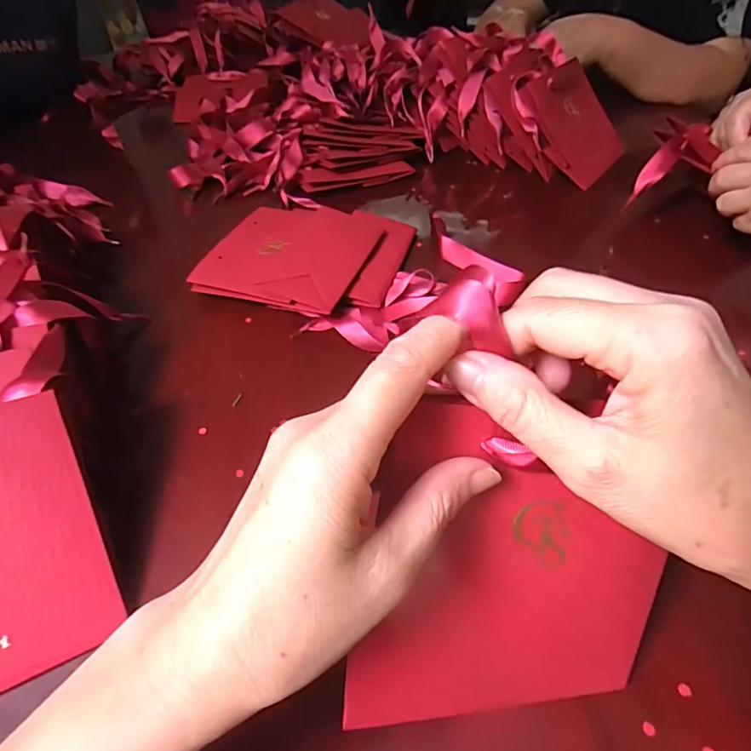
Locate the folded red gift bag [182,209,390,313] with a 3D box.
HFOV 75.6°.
[{"bbox_3d":[-0.077,-0.117,0.466,0.140,0.019,0.155,16,50,14],"label":"folded red gift bag"}]

